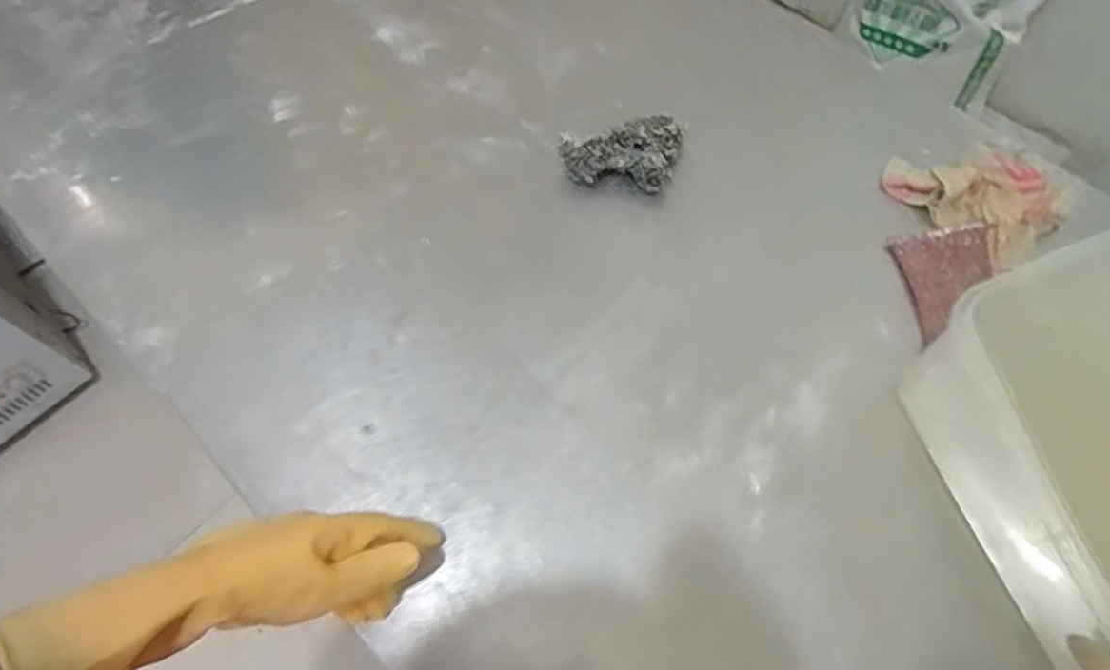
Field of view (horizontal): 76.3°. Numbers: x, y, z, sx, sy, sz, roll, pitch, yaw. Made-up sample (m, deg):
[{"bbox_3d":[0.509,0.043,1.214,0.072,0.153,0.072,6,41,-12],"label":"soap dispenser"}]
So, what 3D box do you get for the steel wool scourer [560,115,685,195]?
[{"bbox_3d":[0.069,-0.187,0.734,0.119,0.047,0.069,4,63,4],"label":"steel wool scourer"}]

